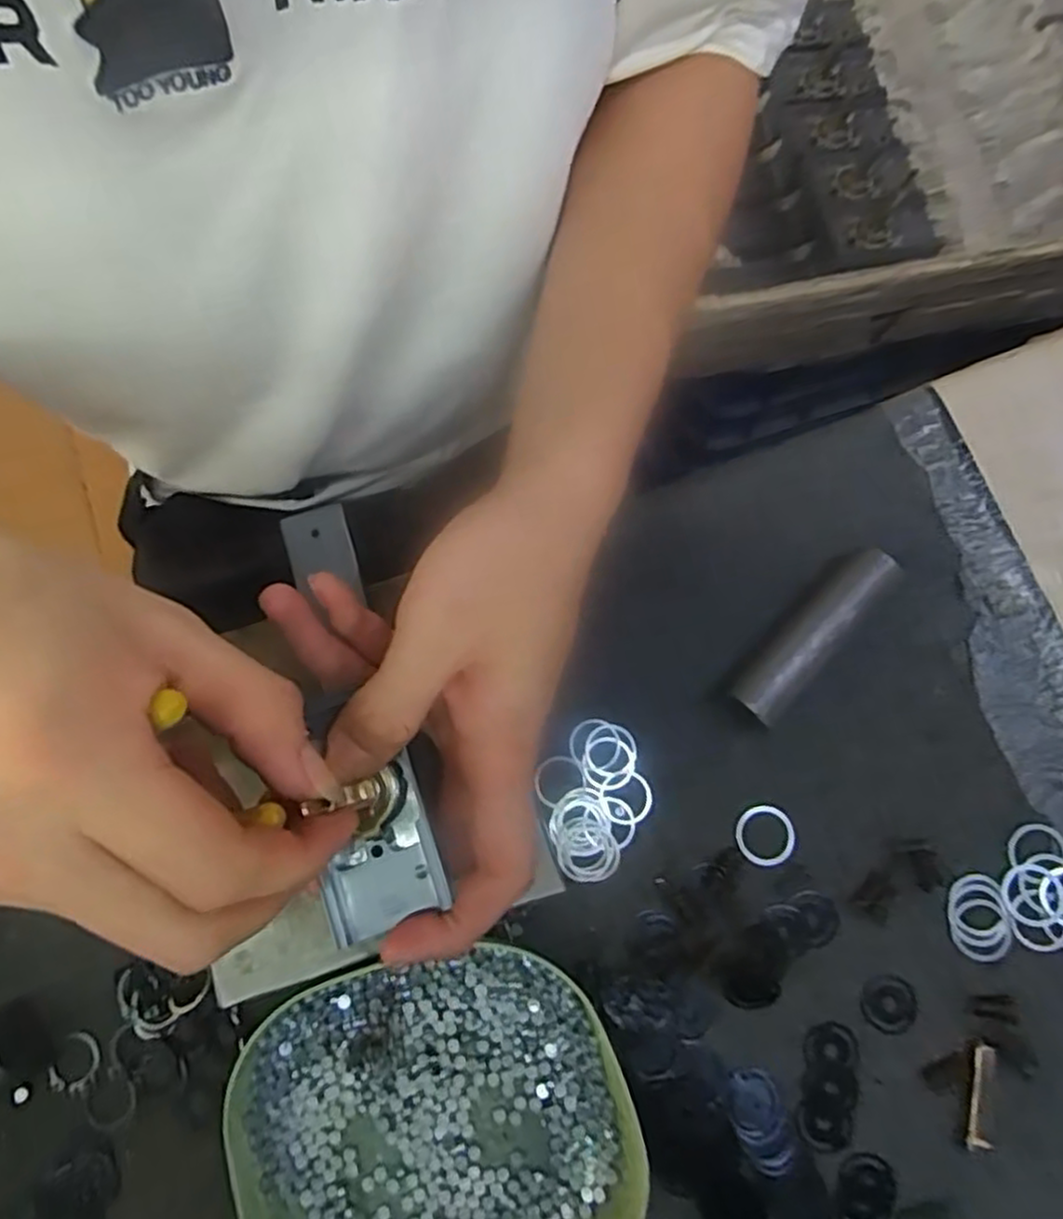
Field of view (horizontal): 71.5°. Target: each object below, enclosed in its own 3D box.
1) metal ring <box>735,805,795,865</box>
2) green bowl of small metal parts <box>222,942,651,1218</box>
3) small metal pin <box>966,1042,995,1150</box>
[{"bbox_3d":[0.103,0.099,0.324,0.025,0.004,0.026,0,79,1],"label":"metal ring"},{"bbox_3d":[-0.036,0.209,0.292,0.146,0.027,0.133,-19,79,-3],"label":"green bowl of small metal parts"},{"bbox_3d":[0.183,0.198,0.300,0.007,0.006,0.040,11,79,3],"label":"small metal pin"}]

